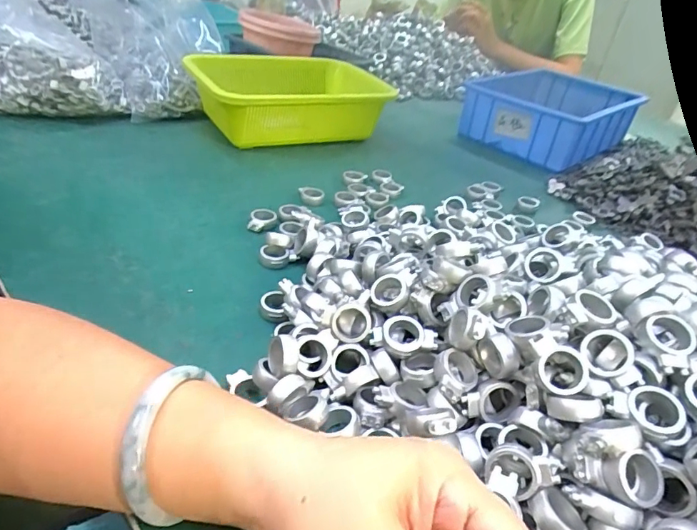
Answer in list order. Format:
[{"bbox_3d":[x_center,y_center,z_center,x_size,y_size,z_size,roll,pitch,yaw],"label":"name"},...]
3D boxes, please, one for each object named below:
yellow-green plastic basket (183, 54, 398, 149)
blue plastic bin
[{"bbox_3d":[-0.086,-0.243,0.696,0.275,0.083,0.196,-10,37,-25],"label":"yellow-green plastic basket"},{"bbox_3d":[0.344,-0.258,0.816,0.295,0.080,0.212,-23,44,-38],"label":"blue plastic bin"}]

